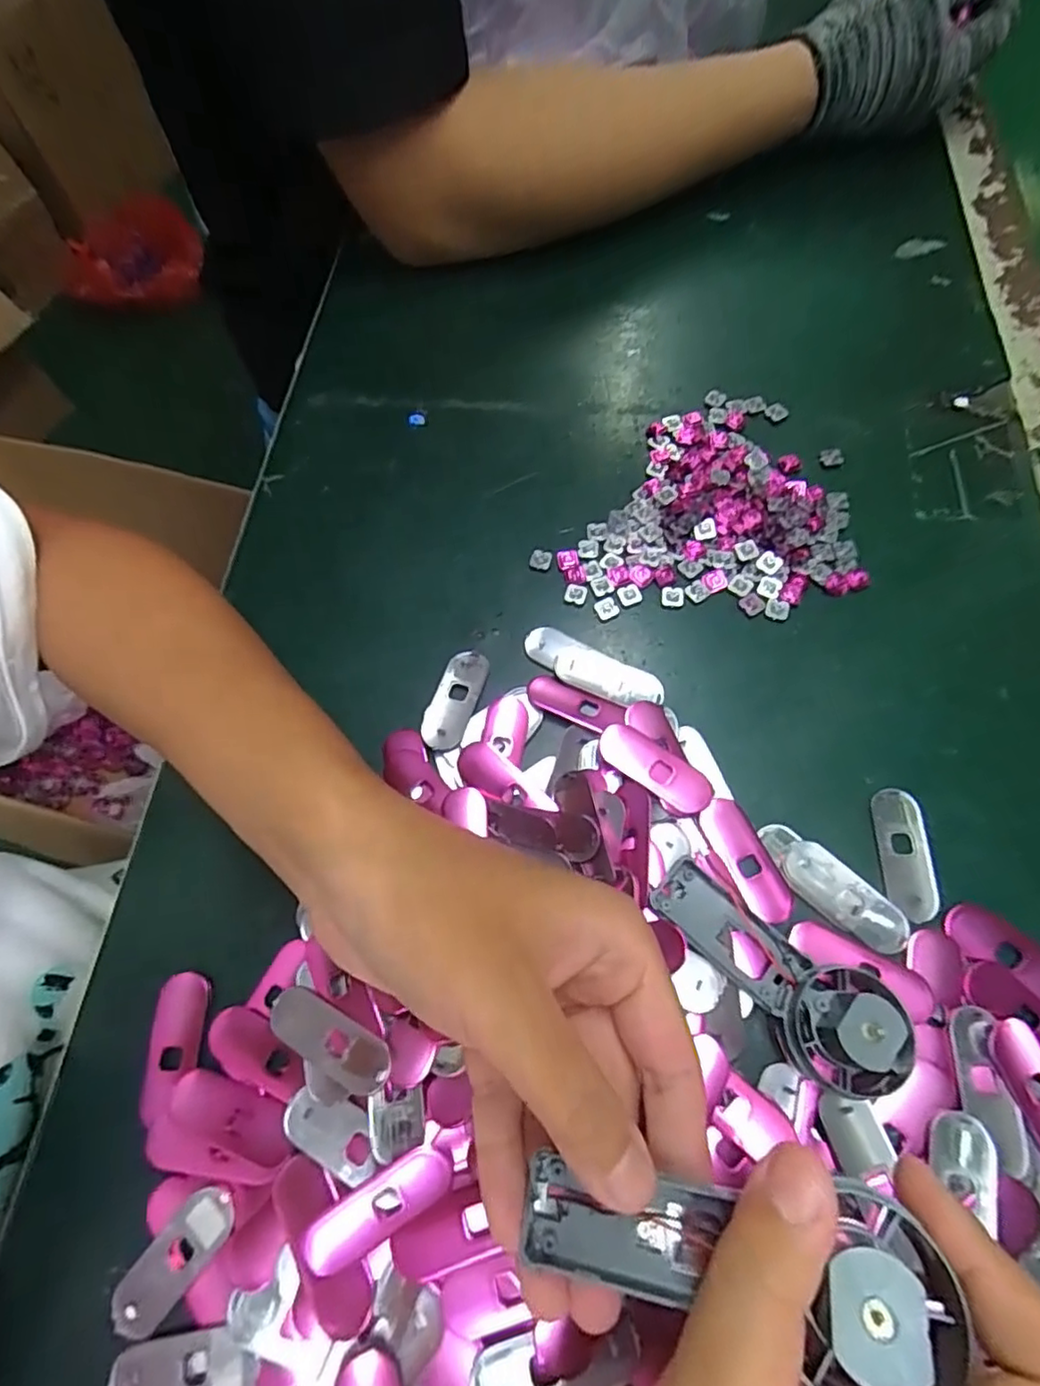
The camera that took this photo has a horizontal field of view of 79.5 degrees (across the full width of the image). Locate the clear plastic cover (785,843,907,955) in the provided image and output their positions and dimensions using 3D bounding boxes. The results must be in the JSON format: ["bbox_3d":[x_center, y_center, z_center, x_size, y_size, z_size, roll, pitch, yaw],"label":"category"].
[{"bbox_3d":[0.125,0.077,0.238,0.049,0.004,0.021,42,74,18],"label":"clear plastic cover"}]

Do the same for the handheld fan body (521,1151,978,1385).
[{"bbox_3d":[0.044,0.126,0.137,0.088,0.020,0.034,-18,61,34],"label":"handheld fan body"}]

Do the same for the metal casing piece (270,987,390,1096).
[{"bbox_3d":[-0.068,0.123,0.223,0.049,0.009,0.019,24,70,13],"label":"metal casing piece"}]

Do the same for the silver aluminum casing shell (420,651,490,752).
[{"bbox_3d":[-0.029,0.002,0.279,0.019,0.007,0.049,16,68,10],"label":"silver aluminum casing shell"}]

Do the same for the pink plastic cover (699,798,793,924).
[{"bbox_3d":[0.089,0.065,0.245,0.019,0.004,0.048,-23,67,-7],"label":"pink plastic cover"}]

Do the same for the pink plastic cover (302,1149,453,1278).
[{"bbox_3d":[-0.045,0.165,0.200,0.050,0.012,0.016,-29,68,-9],"label":"pink plastic cover"}]

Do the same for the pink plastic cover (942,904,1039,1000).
[{"bbox_3d":[0.182,0.097,0.227,0.052,0.004,0.020,33,72,16],"label":"pink plastic cover"}]

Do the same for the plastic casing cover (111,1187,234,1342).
[{"bbox_3d":[-0.114,0.187,0.205,0.016,0.007,0.049,37,73,17],"label":"plastic casing cover"}]

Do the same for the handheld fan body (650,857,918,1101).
[{"bbox_3d":[0.086,0.095,0.216,0.035,0.021,0.087,-42,55,-15],"label":"handheld fan body"}]

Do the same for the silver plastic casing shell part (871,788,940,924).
[{"bbox_3d":[0.151,0.062,0.243,0.019,0.004,0.050,2,66,4],"label":"silver plastic casing shell part"}]

